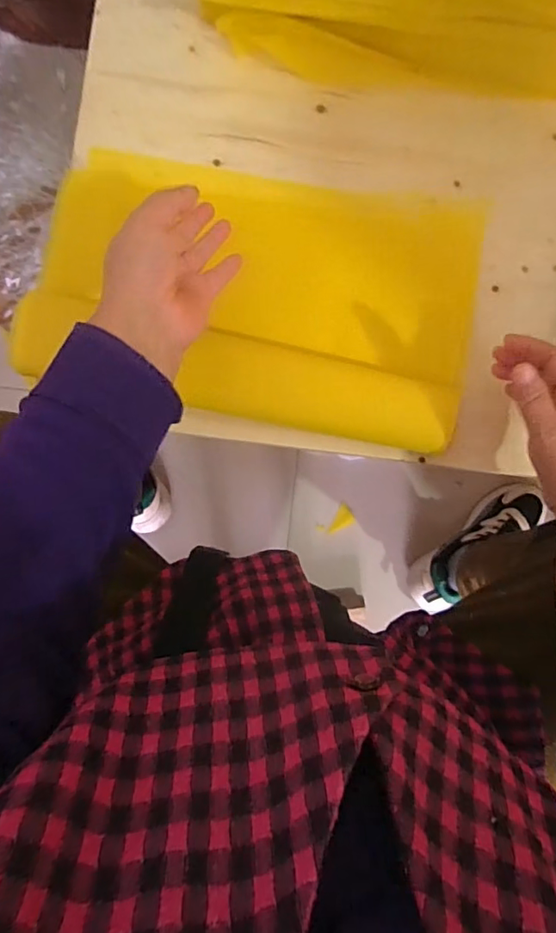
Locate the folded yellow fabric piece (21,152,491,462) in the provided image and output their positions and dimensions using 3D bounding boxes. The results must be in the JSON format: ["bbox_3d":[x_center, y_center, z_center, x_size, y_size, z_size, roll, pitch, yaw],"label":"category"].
[{"bbox_3d":[-0.018,-0.147,0.447,0.363,0.029,0.208,11,86,-1],"label":"folded yellow fabric piece"}]

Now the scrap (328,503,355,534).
[{"bbox_3d":[0.108,0.091,0.869,0.031,0.006,0.052,27,85,0],"label":"scrap"}]

